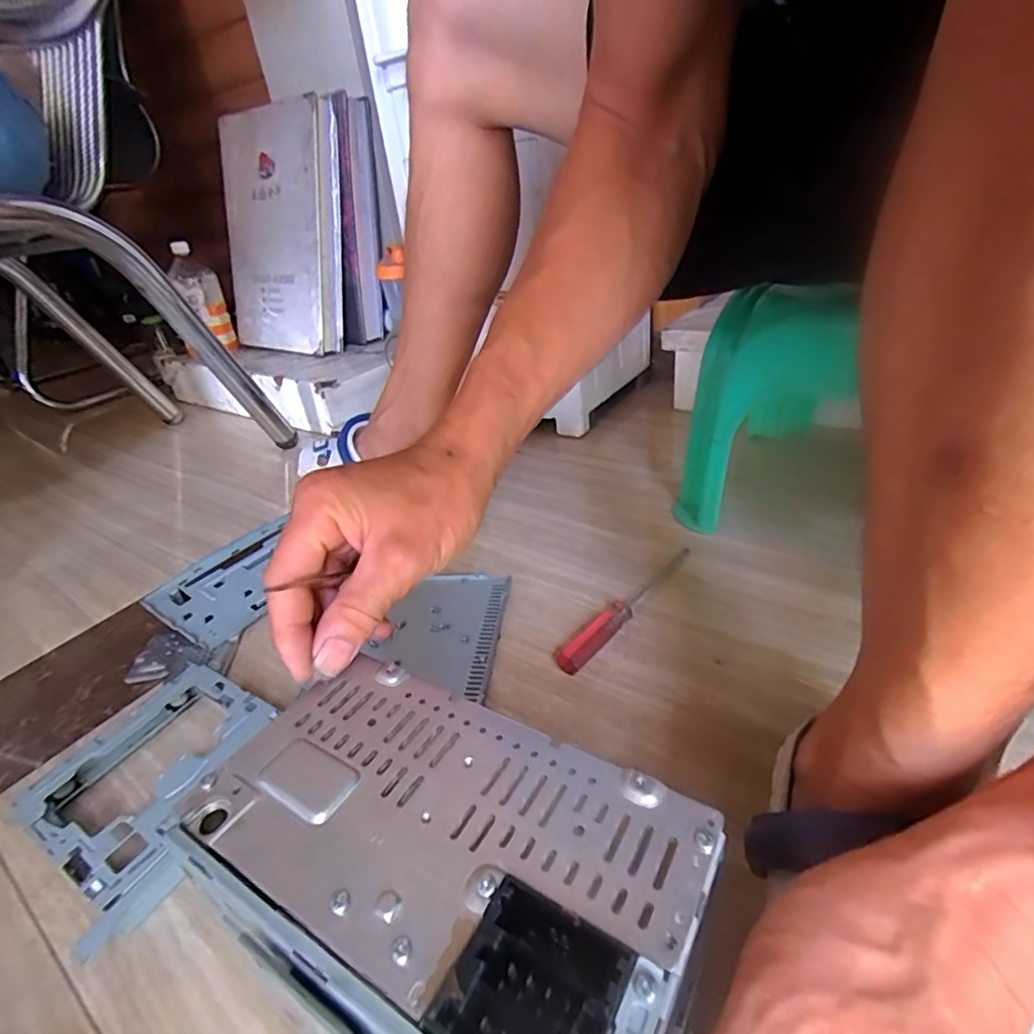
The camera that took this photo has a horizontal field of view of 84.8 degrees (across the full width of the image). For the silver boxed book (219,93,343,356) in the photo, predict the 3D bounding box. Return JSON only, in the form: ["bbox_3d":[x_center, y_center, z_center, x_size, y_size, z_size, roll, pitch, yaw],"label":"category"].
[{"bbox_3d":[-0.458,-0.539,1.081,0.296,0.418,0.048,17,24,26],"label":"silver boxed book"}]

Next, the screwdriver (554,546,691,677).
[{"bbox_3d":[0.102,0.073,0.497,0.018,0.024,0.204,20,41,38],"label":"screwdriver"}]

